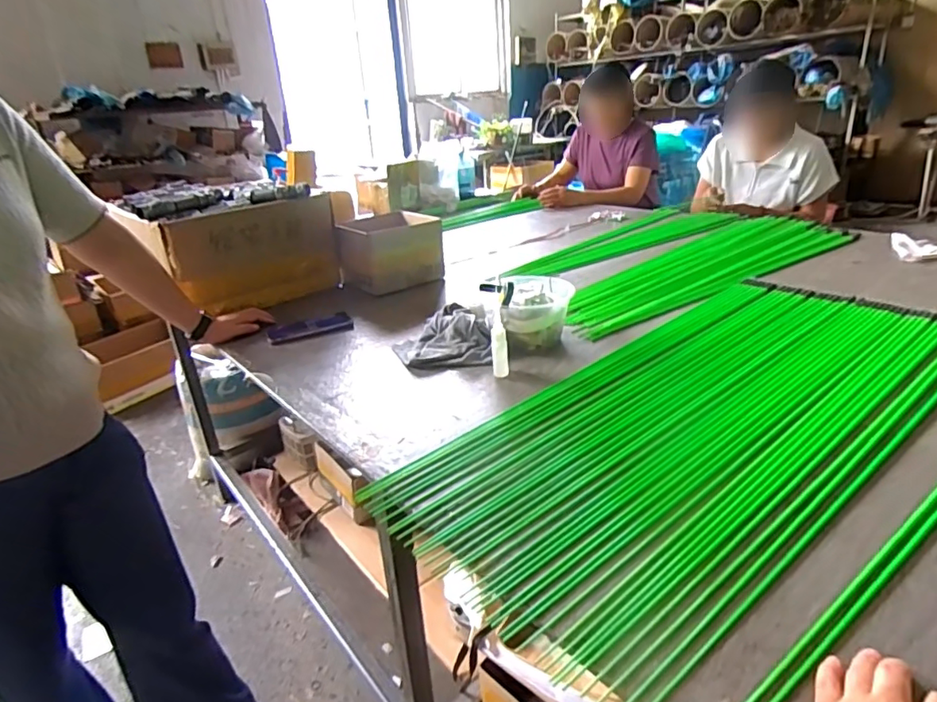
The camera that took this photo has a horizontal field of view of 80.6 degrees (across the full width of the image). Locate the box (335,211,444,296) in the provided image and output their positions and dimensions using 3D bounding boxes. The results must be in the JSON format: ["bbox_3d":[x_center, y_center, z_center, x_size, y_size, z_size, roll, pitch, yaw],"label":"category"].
[{"bbox_3d":[-0.201,-0.250,1.410,0.219,0.165,0.209,-22,29,-30],"label":"box"}]

